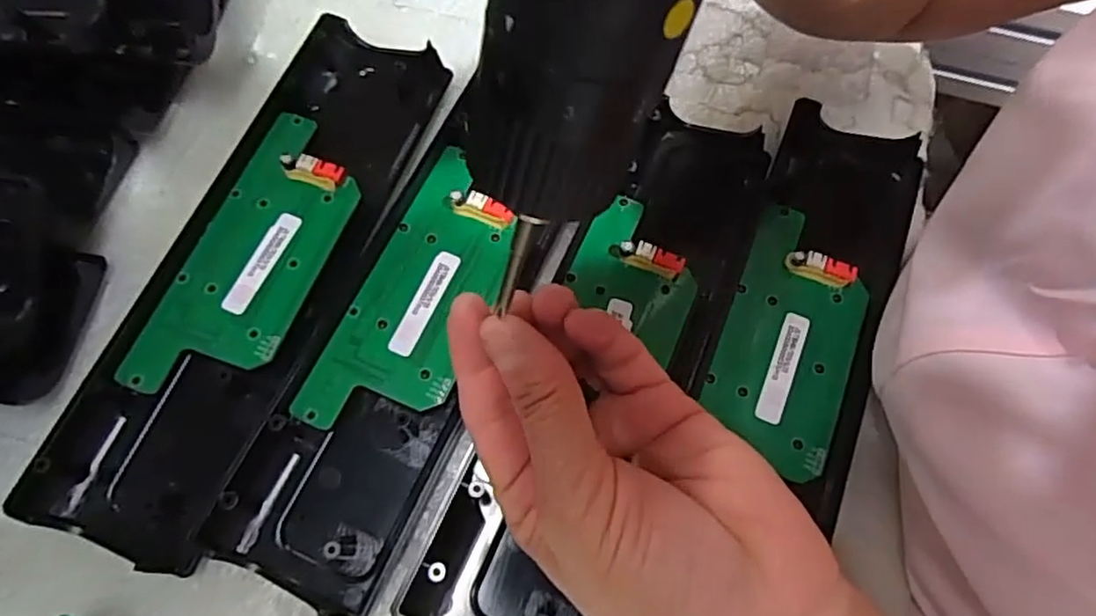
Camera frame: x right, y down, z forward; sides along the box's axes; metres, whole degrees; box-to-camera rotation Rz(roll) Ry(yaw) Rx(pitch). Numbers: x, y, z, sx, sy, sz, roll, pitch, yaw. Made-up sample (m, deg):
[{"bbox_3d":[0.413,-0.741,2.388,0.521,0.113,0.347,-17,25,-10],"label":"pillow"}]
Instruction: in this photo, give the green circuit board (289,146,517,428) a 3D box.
[{"bbox_3d":[-0.053,-0.007,0.270,0.054,0.009,0.130,22,70,7],"label":"green circuit board"}]

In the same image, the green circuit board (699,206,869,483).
[{"bbox_3d":[0.103,0.010,0.267,0.053,0.009,0.110,23,70,7],"label":"green circuit board"}]

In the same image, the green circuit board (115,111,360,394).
[{"bbox_3d":[-0.124,-0.023,0.273,0.054,0.012,0.133,19,70,6],"label":"green circuit board"}]

